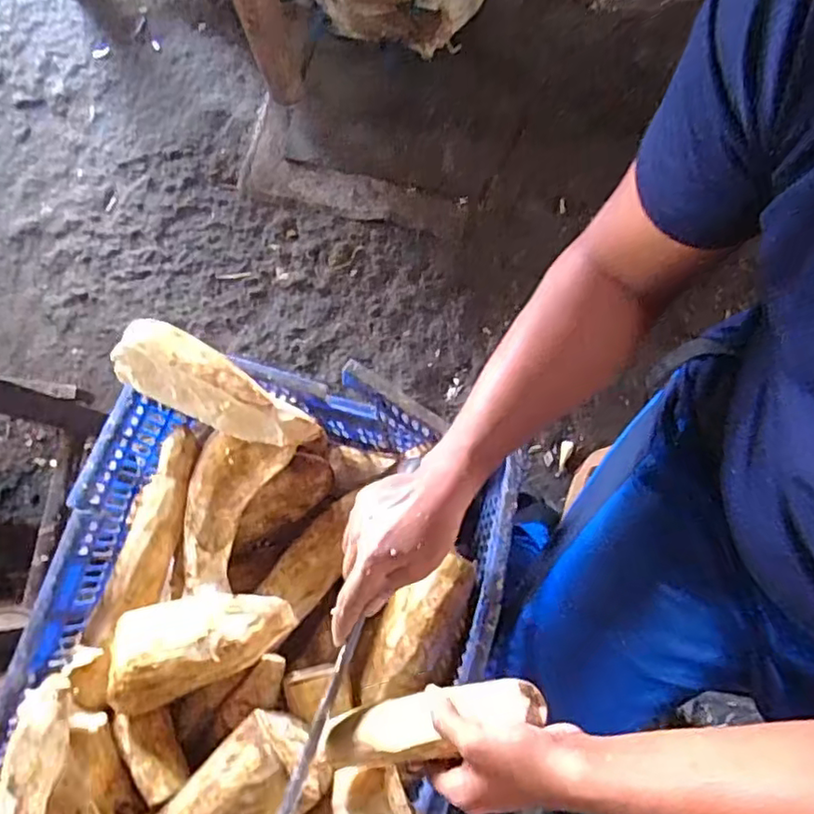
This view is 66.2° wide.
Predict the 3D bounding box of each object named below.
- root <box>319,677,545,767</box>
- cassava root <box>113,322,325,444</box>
[{"bbox_3d":[0.016,0.256,0.509,0.189,0.040,0.044,-21,80,12],"label":"root"},{"bbox_3d":[-0.188,-0.015,0.626,0.205,0.076,0.070,28,81,-8],"label":"cassava root"}]

